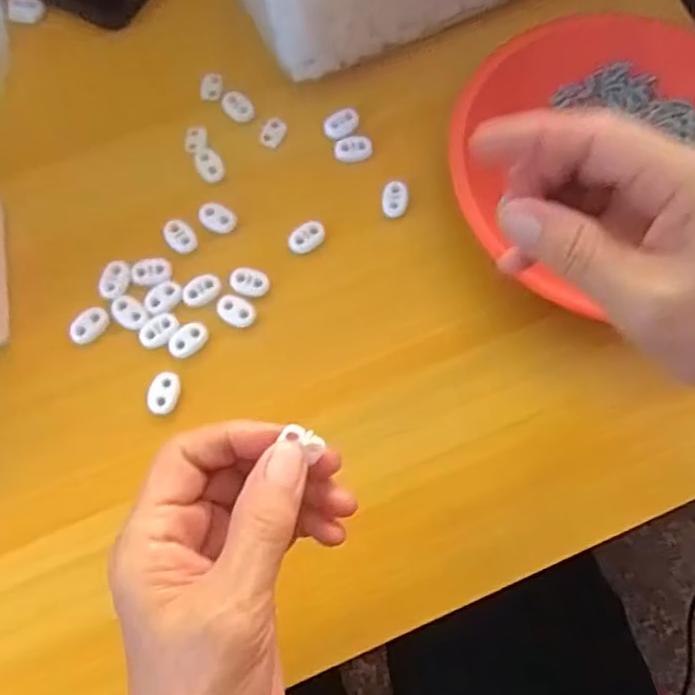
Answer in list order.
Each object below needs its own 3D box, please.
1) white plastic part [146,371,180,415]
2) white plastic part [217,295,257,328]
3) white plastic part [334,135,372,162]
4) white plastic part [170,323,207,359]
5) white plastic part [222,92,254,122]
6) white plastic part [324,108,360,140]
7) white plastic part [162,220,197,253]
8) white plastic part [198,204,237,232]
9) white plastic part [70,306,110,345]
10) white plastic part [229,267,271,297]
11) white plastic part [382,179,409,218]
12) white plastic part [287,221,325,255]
[{"bbox_3d":[-0.099,0.025,0.337,0.015,0.004,0.023,11,75,2],"label":"white plastic part"},{"bbox_3d":[-0.063,-0.020,0.351,0.023,0.004,0.015,31,76,7],"label":"white plastic part"},{"bbox_3d":[0.004,-0.121,0.380,0.022,0.004,0.017,-9,75,-3],"label":"white plastic part"},{"bbox_3d":[-0.088,-0.005,0.345,0.015,0.004,0.023,43,78,10],"label":"white plastic part"},{"bbox_3d":[-0.068,-0.150,0.388,0.016,0.004,0.024,-37,78,-10],"label":"white plastic part"},{"bbox_3d":[-0.003,-0.139,0.384,0.023,0.004,0.017,-33,78,-9],"label":"white plastic part"},{"bbox_3d":[-0.097,-0.064,0.361,0.016,0.004,0.022,-34,78,-10],"label":"white plastic part"},{"bbox_3d":[-0.076,-0.076,0.364,0.022,0.004,0.015,23,75,5],"label":"white plastic part"},{"bbox_3d":[-0.143,-0.012,0.345,0.015,0.004,0.023,36,77,8],"label":"white plastic part"},{"bbox_3d":[-0.056,-0.037,0.355,0.022,0.004,0.015,16,75,3],"label":"white plastic part"},{"bbox_3d":[0.029,-0.089,0.371,0.015,0.004,0.023,2,75,0],"label":"white plastic part"},{"bbox_3d":[-0.024,-0.065,0.364,0.023,0.005,0.014,-40,79,-11],"label":"white plastic part"}]

